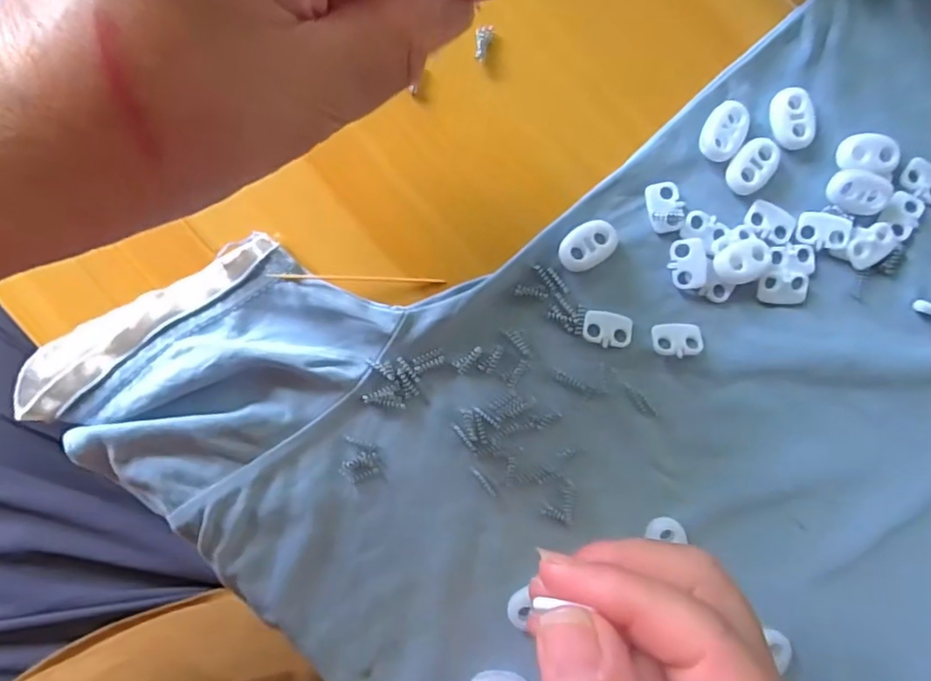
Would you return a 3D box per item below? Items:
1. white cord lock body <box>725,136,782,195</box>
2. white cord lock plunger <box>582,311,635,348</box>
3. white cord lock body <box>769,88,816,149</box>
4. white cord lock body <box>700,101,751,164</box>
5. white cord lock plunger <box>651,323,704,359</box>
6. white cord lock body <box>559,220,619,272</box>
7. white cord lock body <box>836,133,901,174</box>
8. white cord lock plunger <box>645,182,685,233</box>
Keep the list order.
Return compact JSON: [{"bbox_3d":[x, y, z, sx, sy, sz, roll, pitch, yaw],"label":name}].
[{"bbox_3d":[0.107,-0.065,0.222,0.015,0.004,0.023,30,88,-1],"label":"white cord lock body"},{"bbox_3d":[0.053,-0.004,0.219,0.018,0.004,0.012,9,89,-2],"label":"white cord lock plunger"},{"bbox_3d":[0.123,-0.083,0.223,0.016,0.004,0.022,1,89,-2],"label":"white cord lock body"},{"bbox_3d":[0.096,-0.079,0.221,0.014,0.004,0.023,25,88,-1],"label":"white cord lock body"},{"bbox_3d":[0.079,0.000,0.220,0.018,0.004,0.012,-2,89,-2],"label":"white cord lock plunger"},{"bbox_3d":[0.046,-0.035,0.218,0.023,0.004,0.016,-32,90,-2],"label":"white cord lock body"},{"bbox_3d":[0.152,-0.071,0.224,0.023,0.006,0.015,5,89,-2],"label":"white cord lock body"},{"bbox_3d":[0.075,-0.050,0.221,0.013,0.004,0.018,-10,89,-2],"label":"white cord lock plunger"}]

